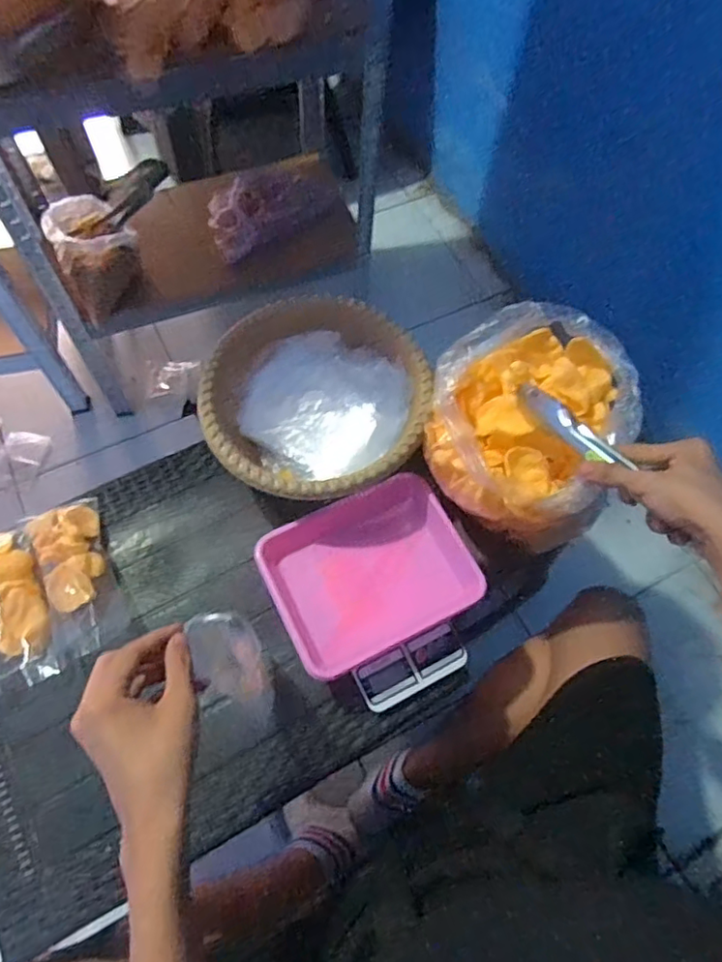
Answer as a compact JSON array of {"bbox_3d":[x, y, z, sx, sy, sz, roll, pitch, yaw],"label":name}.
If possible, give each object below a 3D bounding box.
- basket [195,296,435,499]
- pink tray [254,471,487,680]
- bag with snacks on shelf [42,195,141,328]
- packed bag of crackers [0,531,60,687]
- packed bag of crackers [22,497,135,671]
[{"bbox_3d":[-0.058,-0.089,0.744,0.257,0.123,0.266,1,65,-3],"label":"basket"},{"bbox_3d":[0.009,0.106,0.693,0.225,0.041,0.176,-24,69,-14],"label":"pink tray"},{"bbox_3d":[-0.482,-0.416,1.063,0.137,0.132,0.175,-29,70,-16],"label":"bag with snacks on shelf"},{"bbox_3d":[-0.412,0.142,0.684,0.078,0.033,0.194,-26,69,-15],"label":"packed bag of crackers"},{"bbox_3d":[-0.343,0.108,0.704,0.083,0.041,0.199,-20,68,-12],"label":"packed bag of crackers"}]

